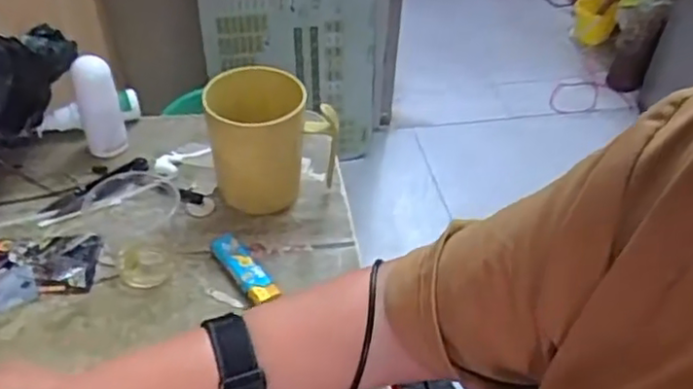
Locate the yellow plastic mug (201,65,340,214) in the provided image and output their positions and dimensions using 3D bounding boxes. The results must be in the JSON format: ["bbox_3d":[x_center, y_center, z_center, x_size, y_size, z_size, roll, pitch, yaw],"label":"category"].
[{"bbox_3d":[-0.072,-0.045,0.578,0.103,0.105,0.080,-19,48,-24],"label":"yellow plastic mug"}]

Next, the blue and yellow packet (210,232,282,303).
[{"bbox_3d":[-0.085,0.057,0.534,0.022,0.015,0.082,-25,50,-29],"label":"blue and yellow packet"}]

